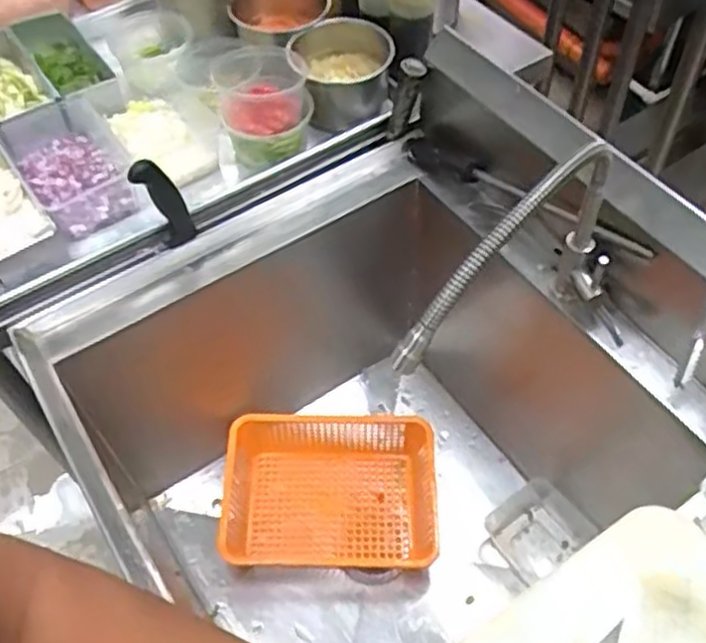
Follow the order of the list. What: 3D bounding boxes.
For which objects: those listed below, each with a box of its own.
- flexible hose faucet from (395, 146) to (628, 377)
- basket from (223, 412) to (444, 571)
[{"bbox_3d":[0.186,-0.053,0.653,0.096,0.205,0.372,37,24,25],"label":"flexible hose faucet"},{"bbox_3d":[-0.037,0.264,1.094,0.318,0.102,0.222,-1,55,2],"label":"basket"}]

